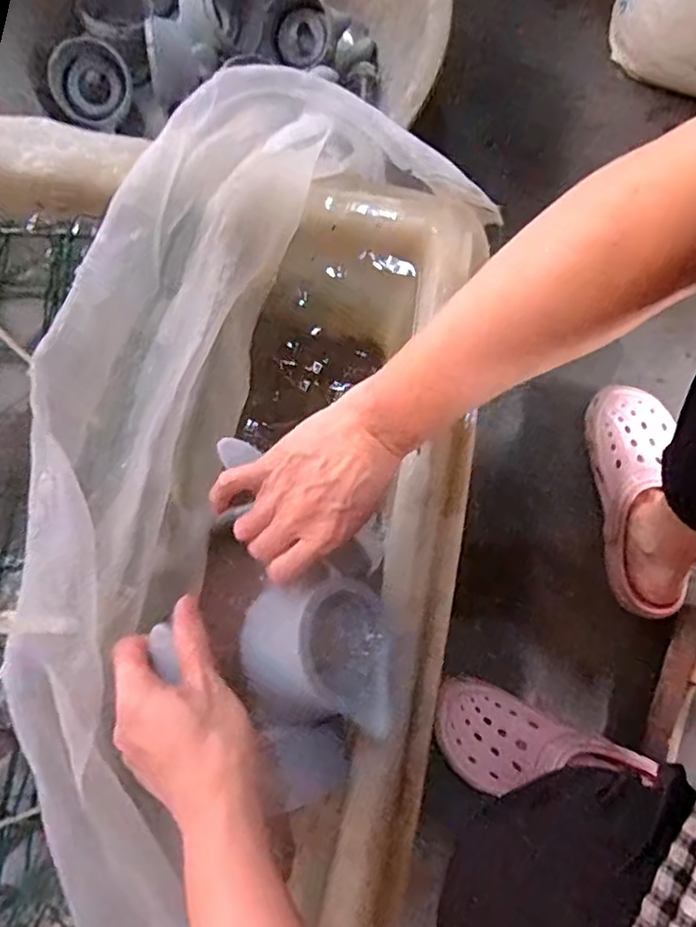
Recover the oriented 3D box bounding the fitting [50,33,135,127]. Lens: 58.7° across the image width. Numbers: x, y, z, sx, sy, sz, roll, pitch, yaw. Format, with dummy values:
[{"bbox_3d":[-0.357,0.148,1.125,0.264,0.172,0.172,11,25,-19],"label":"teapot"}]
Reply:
[{"bbox_3d":[-0.337,-0.508,0.826,0.098,0.052,0.098,-1,114,-3],"label":"fitting"}]

